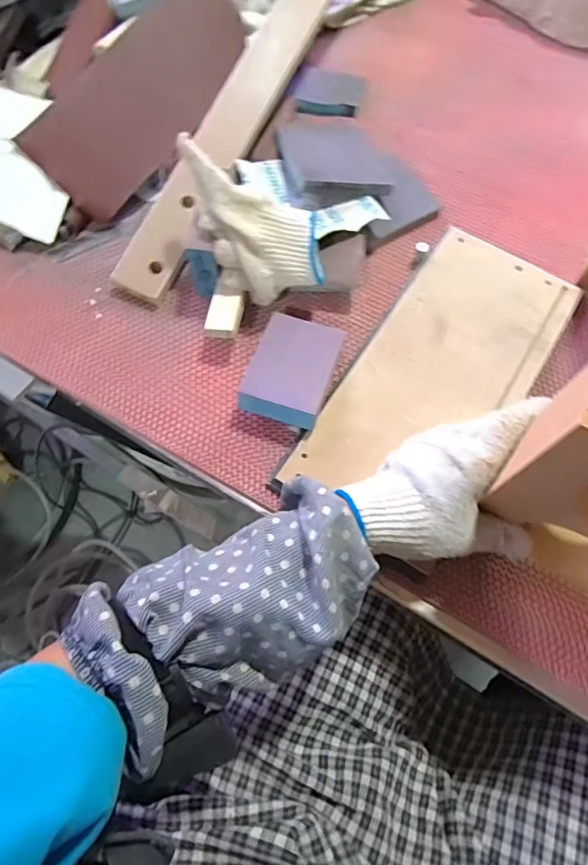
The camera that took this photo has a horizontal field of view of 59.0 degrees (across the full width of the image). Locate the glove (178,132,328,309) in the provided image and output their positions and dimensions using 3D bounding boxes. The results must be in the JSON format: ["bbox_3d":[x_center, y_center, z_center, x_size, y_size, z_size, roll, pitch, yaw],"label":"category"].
[{"bbox_3d":[-0.030,-0.187,0.457,0.095,0.085,0.113,-21,69,-10],"label":"glove"}]

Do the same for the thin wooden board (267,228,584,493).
[{"bbox_3d":[0.134,-0.053,0.474,0.141,0.010,0.316,32,70,12],"label":"thin wooden board"}]

